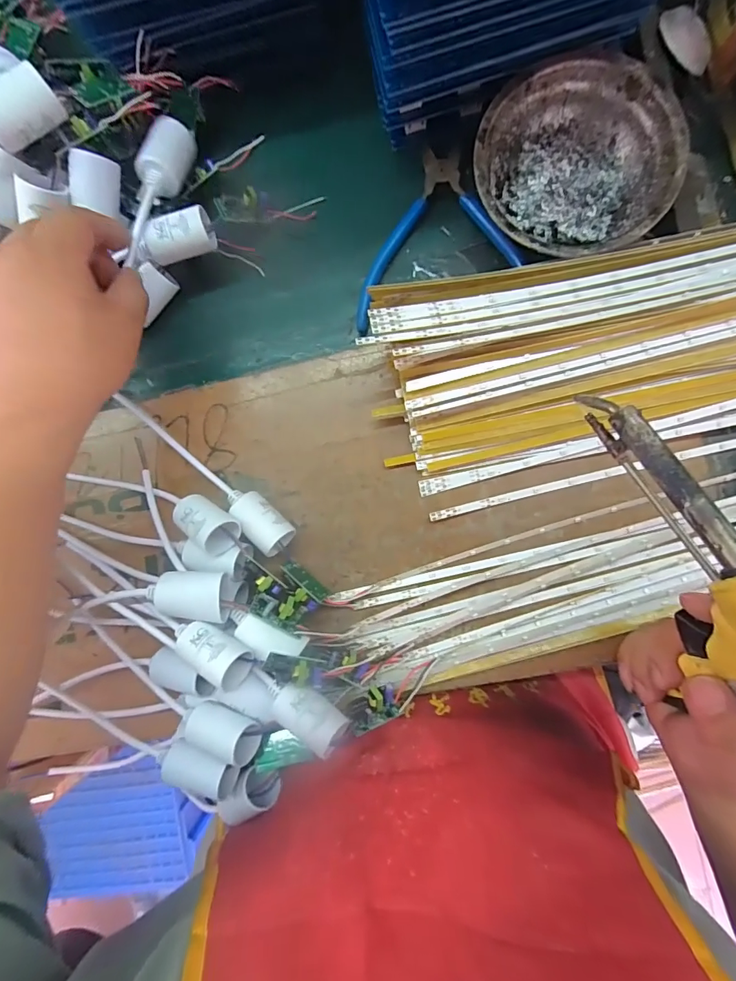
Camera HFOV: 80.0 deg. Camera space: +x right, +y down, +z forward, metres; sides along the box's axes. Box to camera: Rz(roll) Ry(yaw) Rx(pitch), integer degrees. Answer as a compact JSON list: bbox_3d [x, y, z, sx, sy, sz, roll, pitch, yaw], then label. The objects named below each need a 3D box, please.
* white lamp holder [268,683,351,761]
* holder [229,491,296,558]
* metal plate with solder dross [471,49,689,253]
[{"bbox_3d":[-0.037,0.137,0.267,0.049,0.021,0.027,26,94,18],"label":"white lamp holder"},{"bbox_3d":[-0.075,0.022,0.321,0.025,0.032,0.047,-44,85,4],"label":"holder"},{"bbox_3d":[0.136,-0.213,0.292,0.123,0.030,0.121,0,89,6],"label":"metal plate with solder dross"}]

